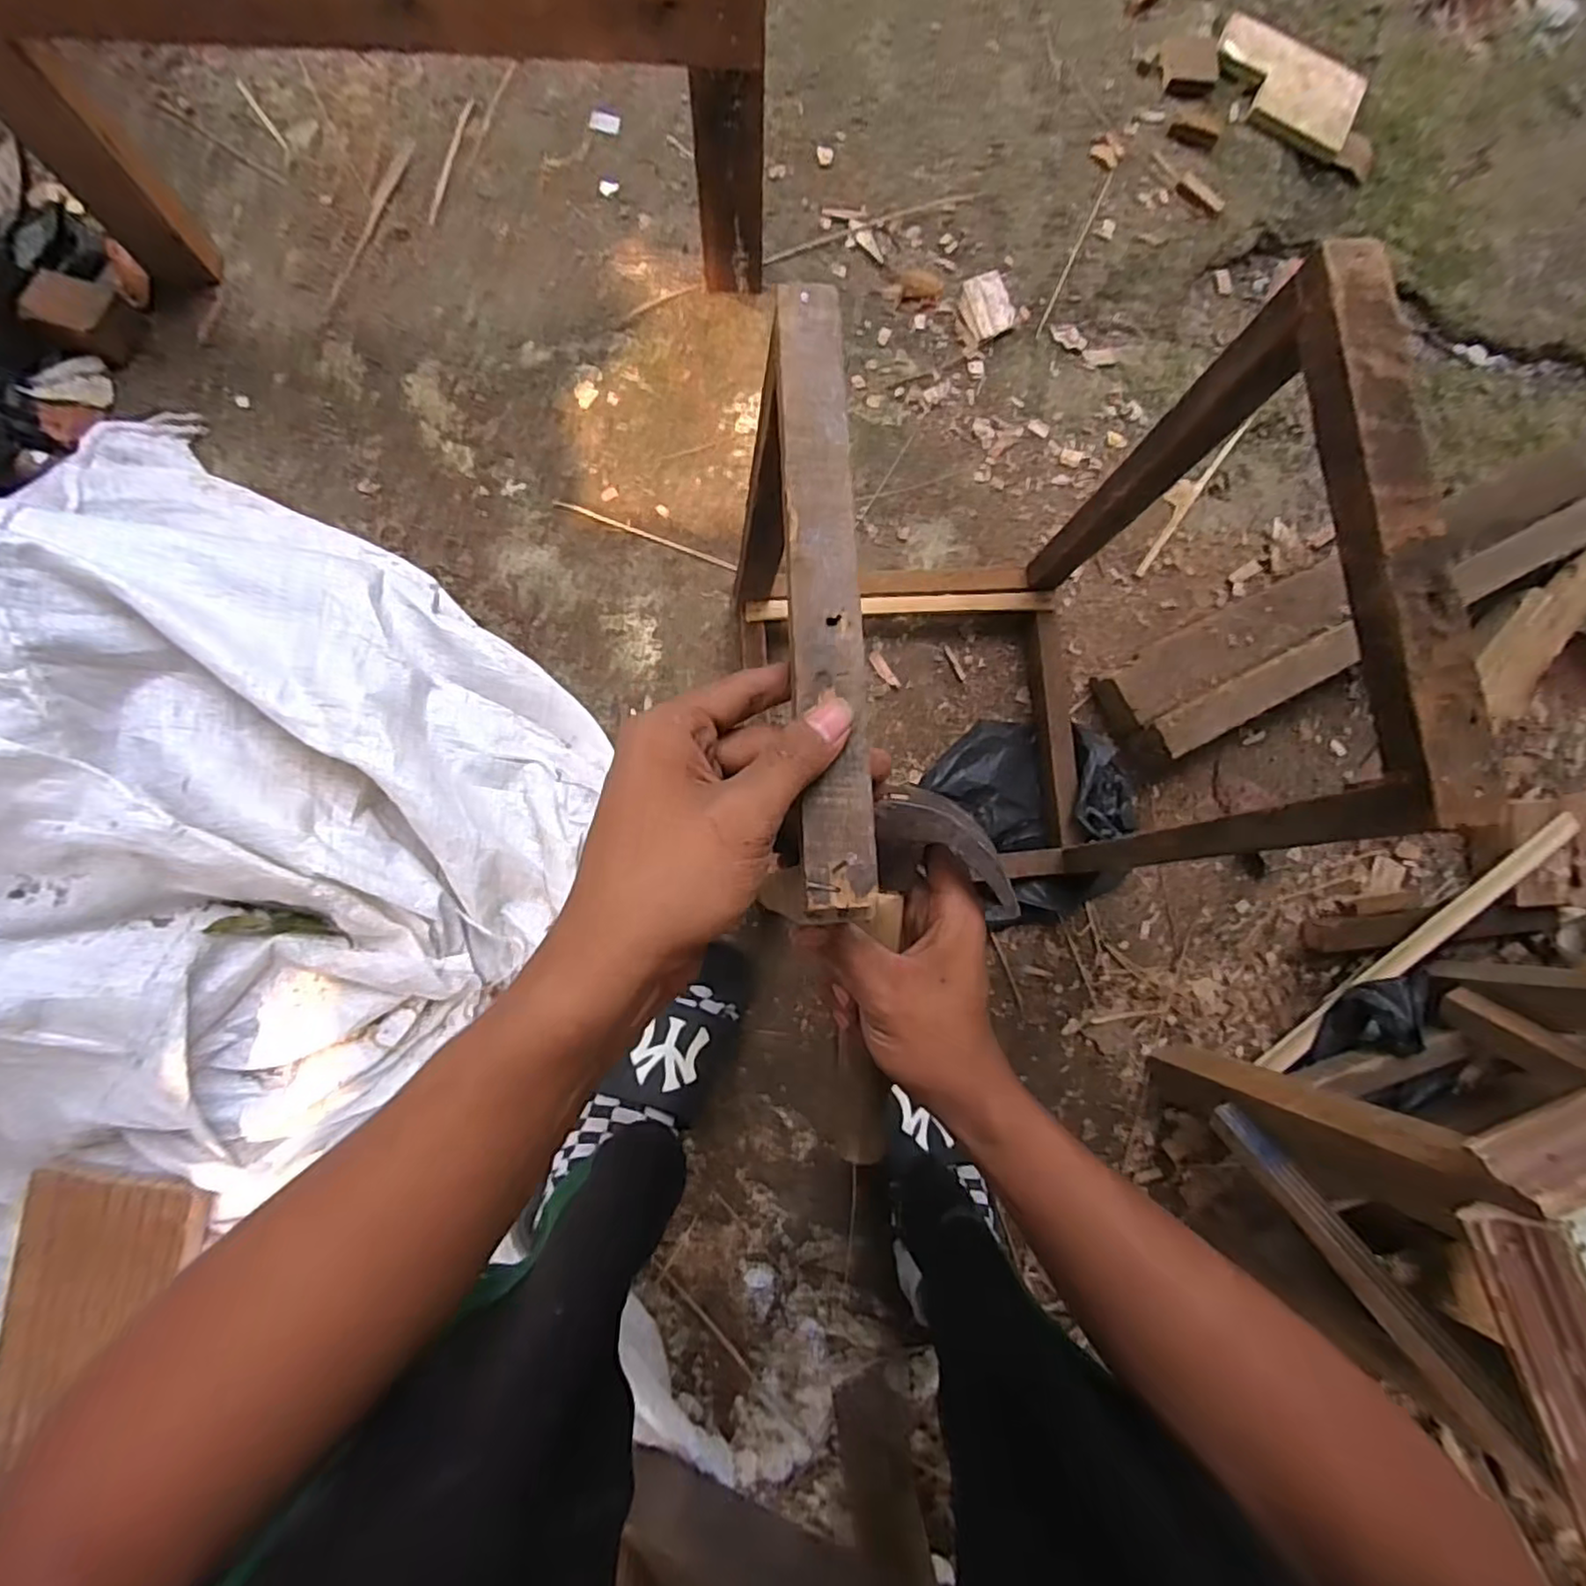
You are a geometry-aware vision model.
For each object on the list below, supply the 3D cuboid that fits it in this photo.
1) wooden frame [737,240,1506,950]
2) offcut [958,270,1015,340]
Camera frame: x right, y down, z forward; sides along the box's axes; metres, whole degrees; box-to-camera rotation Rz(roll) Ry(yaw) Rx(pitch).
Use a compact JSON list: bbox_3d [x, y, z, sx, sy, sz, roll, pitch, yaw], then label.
[{"bbox_3d":[0.122,-0.079,0.440,0.274,0.353,0.269,-6,84,-4],"label":"wooden frame"},{"bbox_3d":[0.201,-0.508,0.706,0.053,0.012,0.067,-18,85,-5],"label":"offcut"}]

